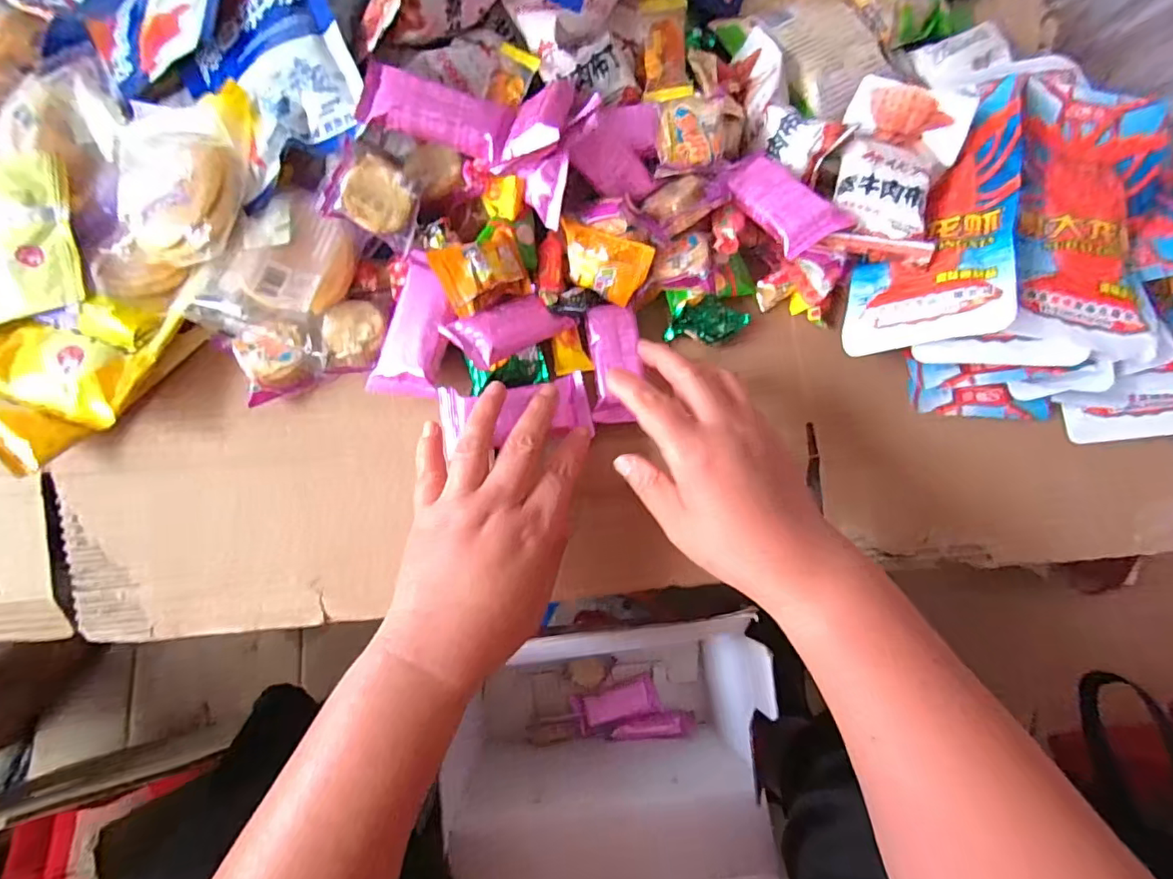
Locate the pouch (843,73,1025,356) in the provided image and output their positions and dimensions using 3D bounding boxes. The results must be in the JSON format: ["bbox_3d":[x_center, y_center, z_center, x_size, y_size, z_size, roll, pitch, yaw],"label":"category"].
[{"bbox_3d":[0.237,-0.153,0.367,0.016,0.095,0.191,30,68,-40],"label":"pouch"}]

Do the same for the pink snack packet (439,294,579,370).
[{"bbox_3d":[-0.045,-0.072,0.344,0.087,0.013,0.037,-27,76,-35],"label":"pink snack packet"}]

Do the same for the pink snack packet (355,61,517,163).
[{"bbox_3d":[-0.089,-0.199,0.326,0.086,0.017,0.038,8,74,-17],"label":"pink snack packet"}]

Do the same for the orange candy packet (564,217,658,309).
[{"bbox_3d":[0.009,-0.120,0.362,0.062,0.013,0.042,24,120,2],"label":"orange candy packet"}]

